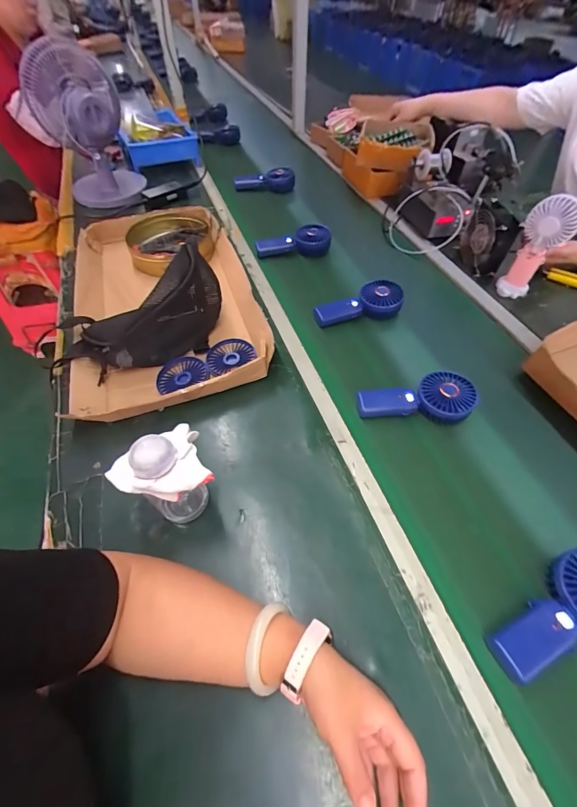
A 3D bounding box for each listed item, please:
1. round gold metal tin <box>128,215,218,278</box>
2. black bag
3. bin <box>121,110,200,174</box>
[{"bbox_3d":[-0.277,-0.382,0.799,0.196,0.048,0.182,-28,58,-15],"label":"round gold metal tin"},{"bbox_3d":[-0.247,-0.146,0.592,0.285,0.125,0.126,-24,57,-14],"label":"black bag"},{"bbox_3d":[-0.426,-0.846,1.091,0.215,0.092,0.230,-23,58,-16],"label":"bin"}]

